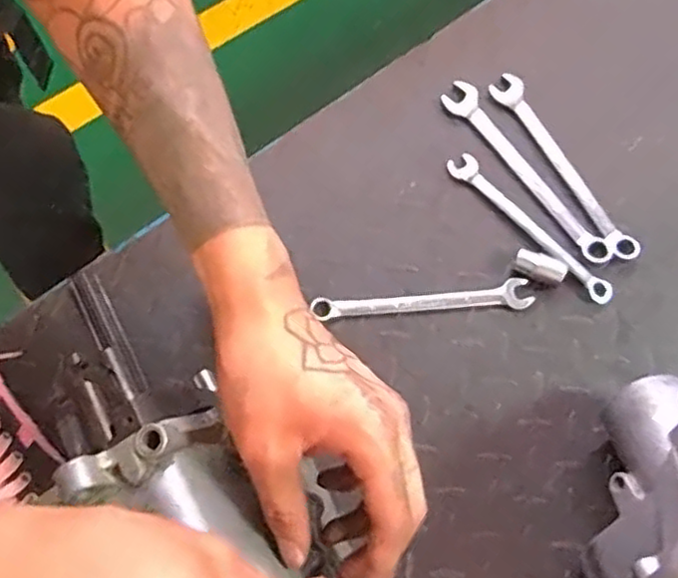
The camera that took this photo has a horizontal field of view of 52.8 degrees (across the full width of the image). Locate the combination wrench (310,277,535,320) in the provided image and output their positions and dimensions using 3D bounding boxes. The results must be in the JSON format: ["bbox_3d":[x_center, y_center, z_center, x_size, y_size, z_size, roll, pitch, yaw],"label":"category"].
[{"bbox_3d":[0.065,0.008,0.538,0.171,0.004,0.023,-4,71,0],"label":"combination wrench"}]

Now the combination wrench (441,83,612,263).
[{"bbox_3d":[0.156,-0.100,0.571,0.028,0.004,0.195,-36,75,-10],"label":"combination wrench"}]

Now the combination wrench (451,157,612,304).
[{"bbox_3d":[0.156,-0.052,0.555,0.021,0.010,0.167,-43,76,-12],"label":"combination wrench"}]

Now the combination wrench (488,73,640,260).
[{"bbox_3d":[0.189,-0.105,0.575,0.026,0.006,0.190,-29,74,-9],"label":"combination wrench"}]

